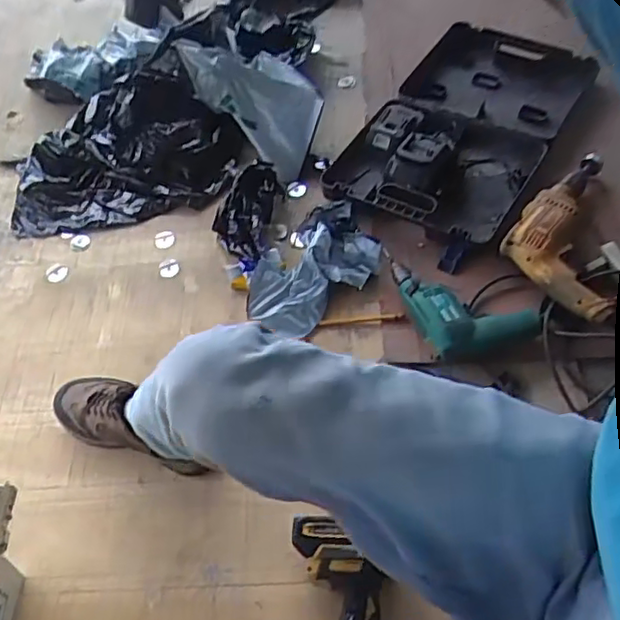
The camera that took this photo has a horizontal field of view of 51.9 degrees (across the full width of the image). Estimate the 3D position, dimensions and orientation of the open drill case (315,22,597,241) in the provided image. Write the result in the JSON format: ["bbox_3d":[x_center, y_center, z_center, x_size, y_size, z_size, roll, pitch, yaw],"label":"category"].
[{"bbox_3d":[0.285,-0.345,1.179,0.320,0.076,0.553,27,64,23],"label":"open drill case"}]

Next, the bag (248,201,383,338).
[{"bbox_3d":[0.001,-0.066,1.020,0.151,0.053,0.243,31,66,25],"label":"bag"}]

